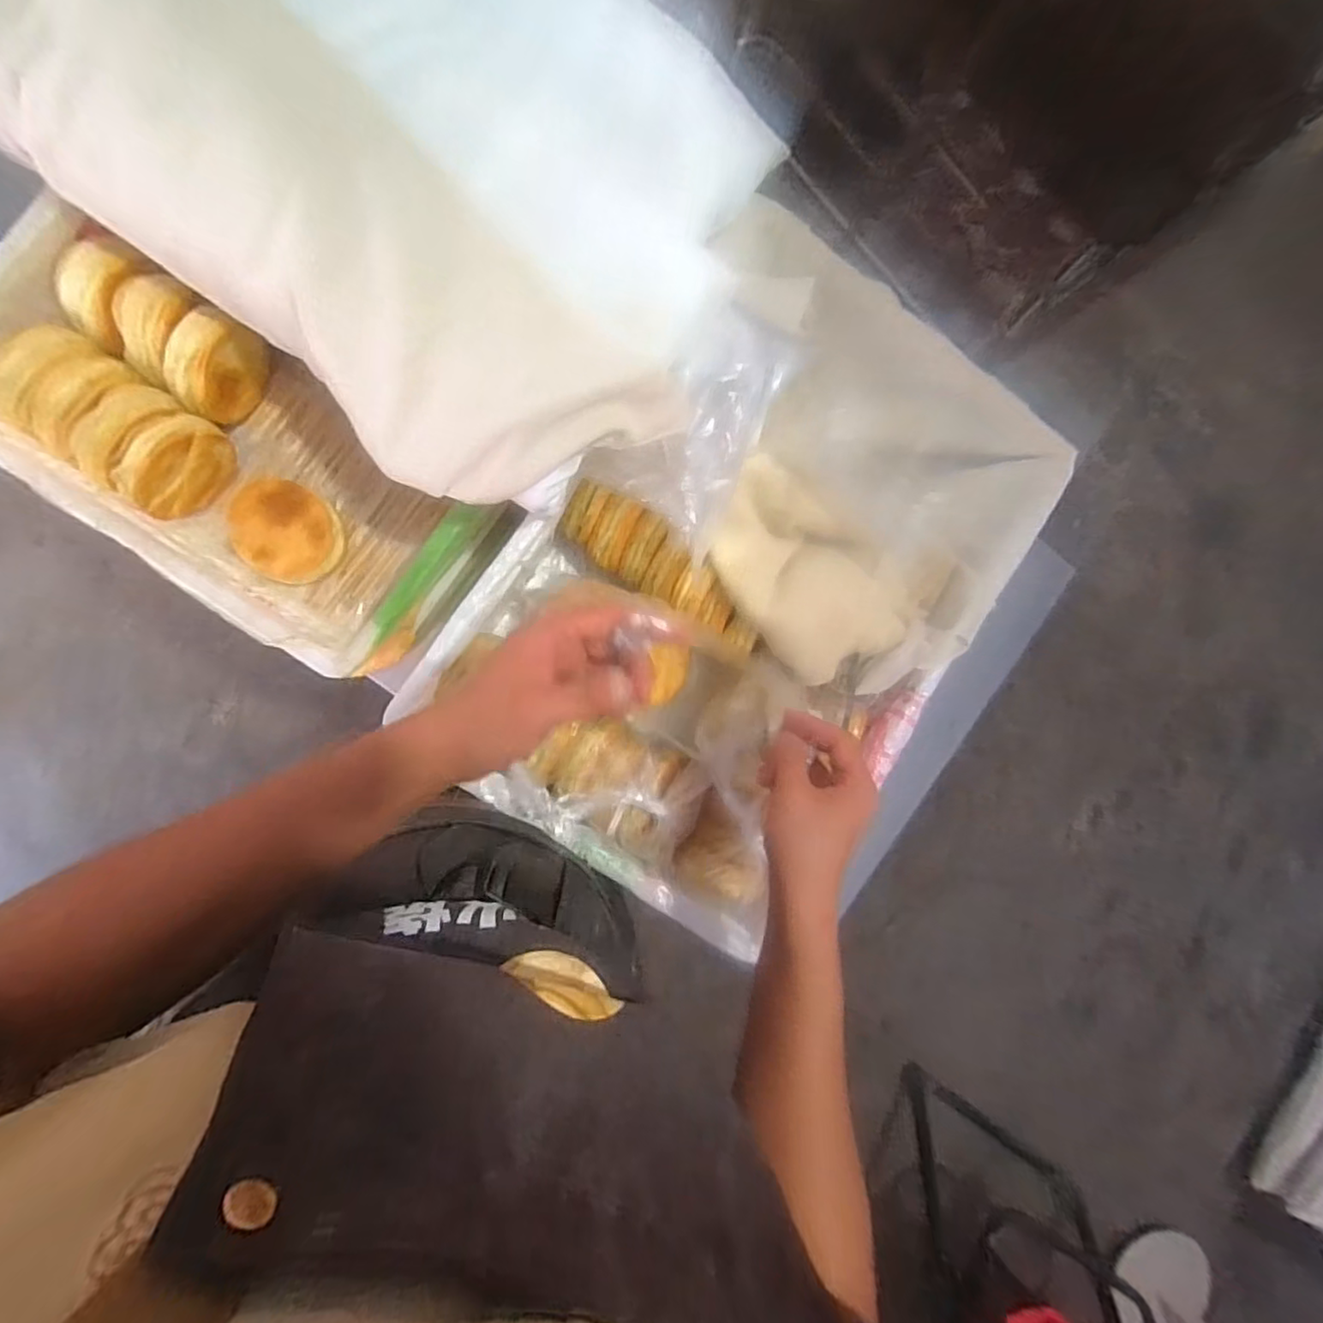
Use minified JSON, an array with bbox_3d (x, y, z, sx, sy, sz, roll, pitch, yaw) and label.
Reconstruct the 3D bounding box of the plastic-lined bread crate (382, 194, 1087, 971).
[{"bbox_3d":[0.094,-0.075,0.569,0.388,0.131,0.580,37,85,-8],"label":"plastic-lined bread crate"}]

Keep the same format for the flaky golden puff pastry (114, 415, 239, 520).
[{"bbox_3d":[-0.441,-0.179,0.565,0.037,0.092,0.097,37,85,-8],"label":"flaky golden puff pastry"}]

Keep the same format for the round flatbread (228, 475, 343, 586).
[{"bbox_3d":[-0.364,-0.126,0.602,0.095,0.030,0.089,0,90,-9],"label":"round flatbread"}]

